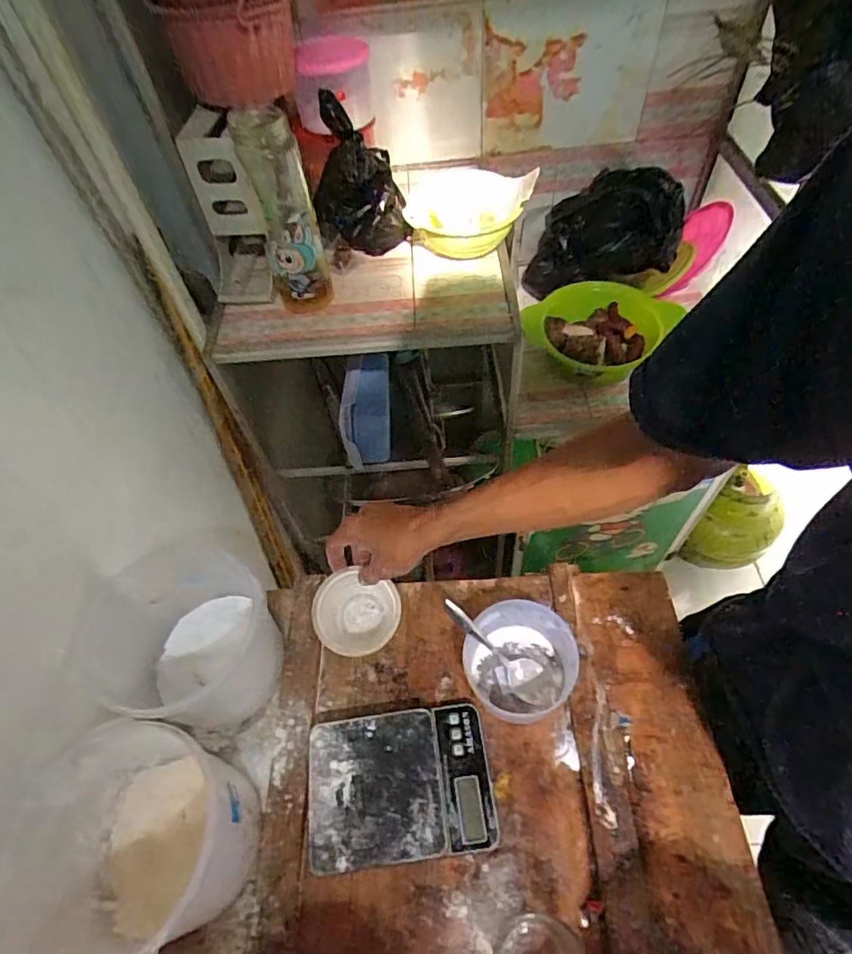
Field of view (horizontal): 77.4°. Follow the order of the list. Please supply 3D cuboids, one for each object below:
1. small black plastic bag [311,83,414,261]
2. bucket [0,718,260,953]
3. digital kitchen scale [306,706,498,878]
[{"bbox_3d":[-0.092,-0.387,0.684,0.118,0.174,0.077,-13,55,-4],"label":"small black plastic bag"},{"bbox_3d":[-0.238,0.314,0.453,0.143,0.137,0.146,-3,55,4],"label":"bucket"},{"bbox_3d":[-0.024,0.300,0.522,0.173,0.032,0.124,-9,55,-1],"label":"digital kitchen scale"}]

